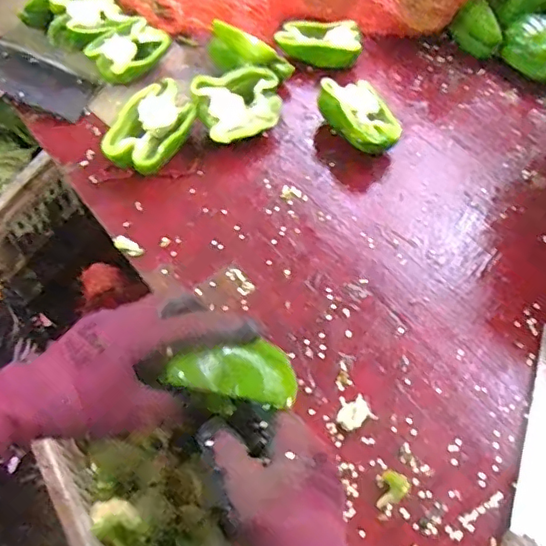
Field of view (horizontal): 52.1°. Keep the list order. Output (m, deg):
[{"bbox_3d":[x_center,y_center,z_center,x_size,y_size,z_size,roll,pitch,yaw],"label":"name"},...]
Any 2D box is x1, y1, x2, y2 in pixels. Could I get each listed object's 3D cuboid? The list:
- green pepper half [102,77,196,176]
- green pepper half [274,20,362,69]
[{"bbox_3d":[-0.139,-0.161,0.636,0.080,0.040,0.120,30,63,18],"label":"green pepper half"},{"bbox_3d":[0.060,-0.307,0.737,0.112,0.034,0.067,-2,58,-1],"label":"green pepper half"}]

